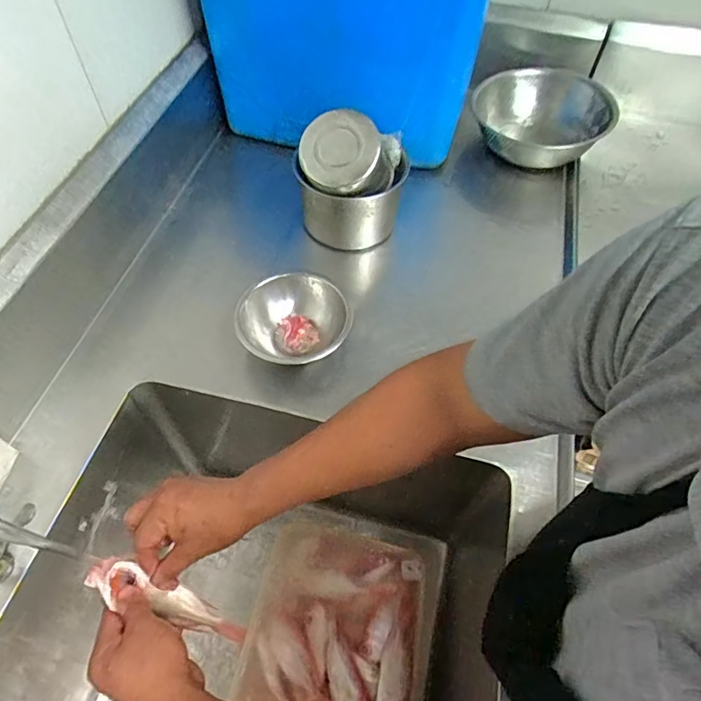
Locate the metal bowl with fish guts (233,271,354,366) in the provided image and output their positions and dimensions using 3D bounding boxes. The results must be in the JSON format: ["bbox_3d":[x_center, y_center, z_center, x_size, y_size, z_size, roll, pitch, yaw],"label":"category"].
[{"bbox_3d":[-0.075,-0.032,0.695,0.159,0.075,0.134,-22,60,-15],"label":"metal bowl with fish guts"}]

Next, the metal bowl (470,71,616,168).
[{"bbox_3d":[0.359,-0.438,0.957,0.249,0.101,0.269,31,61,18],"label":"metal bowl"}]

